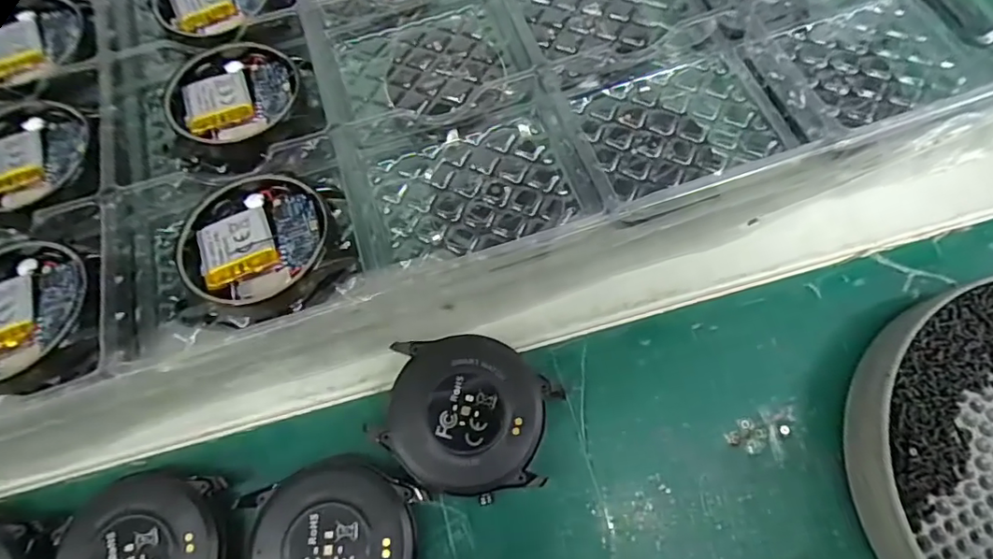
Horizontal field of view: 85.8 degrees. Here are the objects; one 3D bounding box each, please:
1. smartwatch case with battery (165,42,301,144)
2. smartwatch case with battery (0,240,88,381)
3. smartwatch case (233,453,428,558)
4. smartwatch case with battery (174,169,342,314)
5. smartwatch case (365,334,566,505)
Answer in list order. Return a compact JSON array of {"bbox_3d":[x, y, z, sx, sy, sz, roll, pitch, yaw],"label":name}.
[{"bbox_3d":[-0.091,-0.063,0.186,0.042,0.009,0.042,4,70,3],"label":"smartwatch case with battery"},{"bbox_3d":[-0.145,0.009,0.156,0.047,0.010,0.042,-2,70,1],"label":"smartwatch case with battery"},{"bbox_3d":[-0.045,0.073,0.146,0.046,0.011,0.045,-5,70,0],"label":"smartwatch case"},{"bbox_3d":[-0.071,-0.014,0.163,0.046,0.010,0.046,-13,70,-3],"label":"smartwatch case with battery"},{"bbox_3d":[-0.009,0.040,0.158,0.047,0.013,0.043,14,71,6],"label":"smartwatch case"}]

